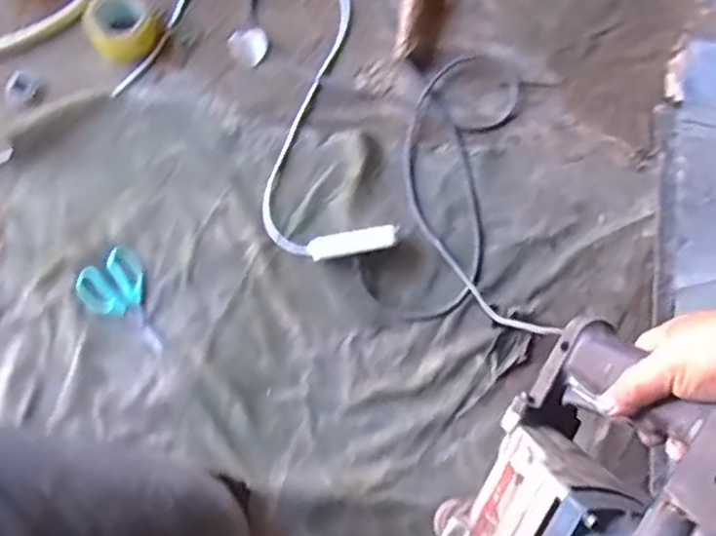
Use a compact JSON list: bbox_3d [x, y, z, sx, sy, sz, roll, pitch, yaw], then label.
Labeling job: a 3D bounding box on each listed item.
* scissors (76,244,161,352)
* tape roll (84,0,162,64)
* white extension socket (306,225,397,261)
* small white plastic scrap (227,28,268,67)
[{"bbox_3d":[-0.379,0.059,1.134,0.106,0.006,0.183,-36,79,-9],"label":"scissors"},{"bbox_3d":[-0.420,-0.432,1.232,0.113,0.059,0.118,0,76,-1],"label":"tape roll"},{"bbox_3d":[-0.010,-0.042,1.157,0.146,0.030,0.041,-9,76,-4],"label":"white extension socket"},{"bbox_3d":[-0.201,-0.415,1.282,0.072,0.010,0.070,33,77,7],"label":"small white plastic scrap"}]

